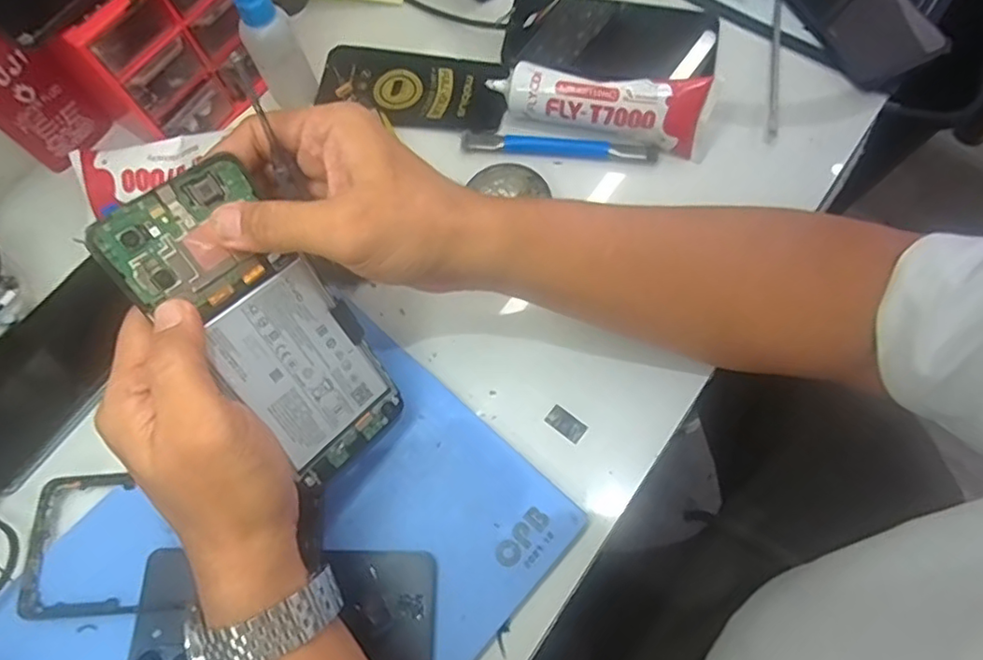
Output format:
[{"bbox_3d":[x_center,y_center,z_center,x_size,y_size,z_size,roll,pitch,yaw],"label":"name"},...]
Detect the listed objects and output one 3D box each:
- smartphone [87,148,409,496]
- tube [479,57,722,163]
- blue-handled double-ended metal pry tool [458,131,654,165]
[{"bbox_3d":[-0.107,0.001,0.298,0.005,0.161,0.074,7,44,50],"label":"smartphone"},{"bbox_3d":[0.076,-0.155,0.422,0.146,0.047,0.029,11,70,5],"label":"tube"},{"bbox_3d":[0.048,-0.130,0.432,0.137,0.009,0.012,6,70,3],"label":"blue-handled double-ended metal pry tool"}]

